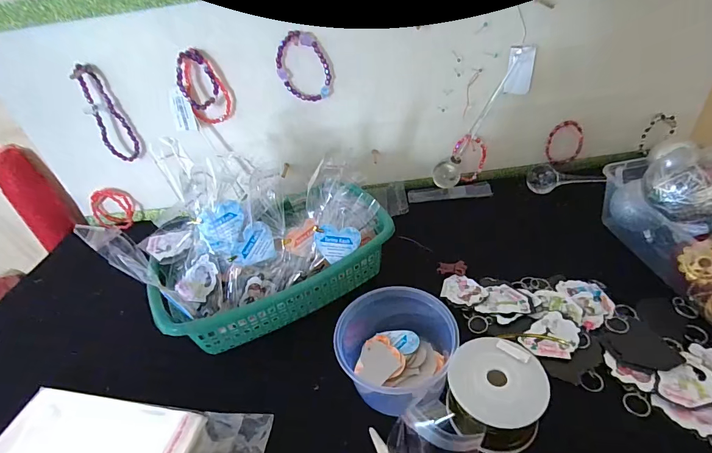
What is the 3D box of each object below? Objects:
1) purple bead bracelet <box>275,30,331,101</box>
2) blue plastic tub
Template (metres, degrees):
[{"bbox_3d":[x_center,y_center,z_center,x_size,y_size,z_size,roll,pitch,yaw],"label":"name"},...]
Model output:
[{"bbox_3d":[-0.066,-0.197,0.464,0.065,0.081,0.009,-5,37,4],"label":"purple bead bracelet"},{"bbox_3d":[0.033,0.097,0.316,0.094,0.048,0.090,-5,37,4],"label":"blue plastic tub"}]

